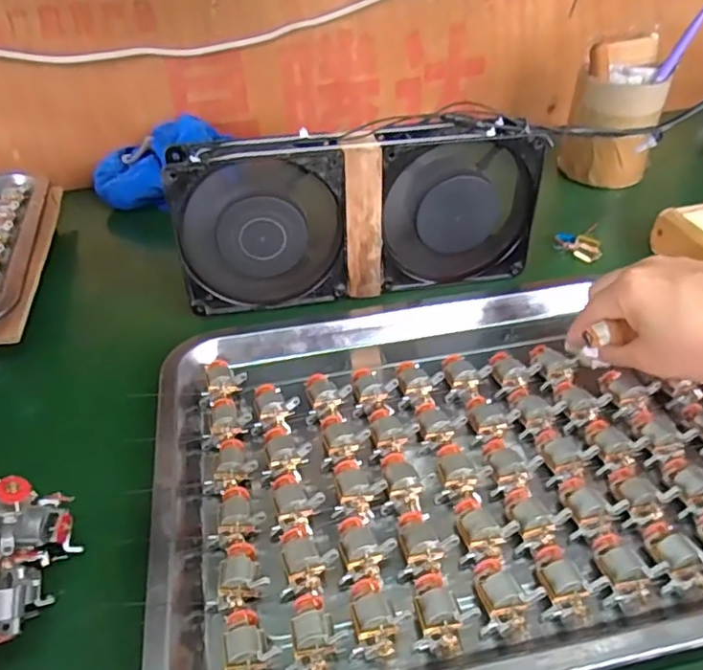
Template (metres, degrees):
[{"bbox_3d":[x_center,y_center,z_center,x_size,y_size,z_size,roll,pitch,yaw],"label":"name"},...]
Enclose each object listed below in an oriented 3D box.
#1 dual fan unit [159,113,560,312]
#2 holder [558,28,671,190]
[{"bbox_3d":[0.006,-0.093,0.456,0.265,0.113,0.042,-9,39,-8],"label":"dual fan unit"},{"bbox_3d":[0.257,-0.215,0.597,0.066,0.124,0.071,-20,43,-19],"label":"holder"}]

